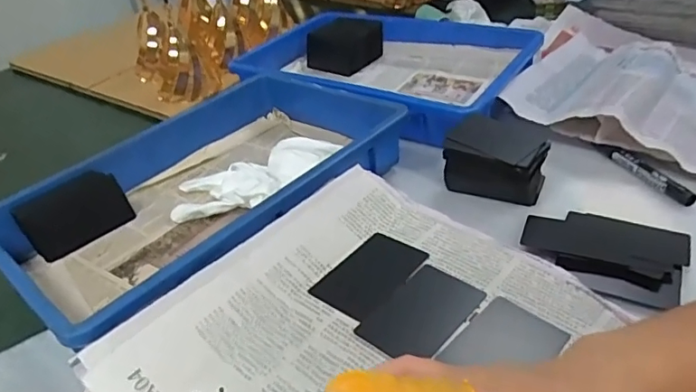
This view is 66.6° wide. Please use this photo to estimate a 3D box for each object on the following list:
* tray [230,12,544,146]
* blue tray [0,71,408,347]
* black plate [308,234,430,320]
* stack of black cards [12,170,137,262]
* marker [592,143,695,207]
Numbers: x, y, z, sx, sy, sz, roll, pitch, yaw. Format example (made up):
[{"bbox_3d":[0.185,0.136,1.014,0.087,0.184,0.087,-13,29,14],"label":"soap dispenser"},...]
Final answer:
[{"bbox_3d":[0.042,-0.166,0.730,0.370,0.076,0.258,17,42,28],"label":"tray"},{"bbox_3d":[-0.145,-0.008,0.534,0.258,0.076,0.364,23,45,33],"label":"blue tray"},{"bbox_3d":[0.018,0.060,0.406,0.055,0.006,0.086,24,45,34],"label":"black plate"},{"bbox_3d":[-0.274,0.017,0.535,0.095,0.064,0.006,-35,10,-33],"label":"stack of black cards"},{"bbox_3d":[0.291,-0.023,0.526,0.014,0.021,0.114,-18,38,-16],"label":"marker"}]

